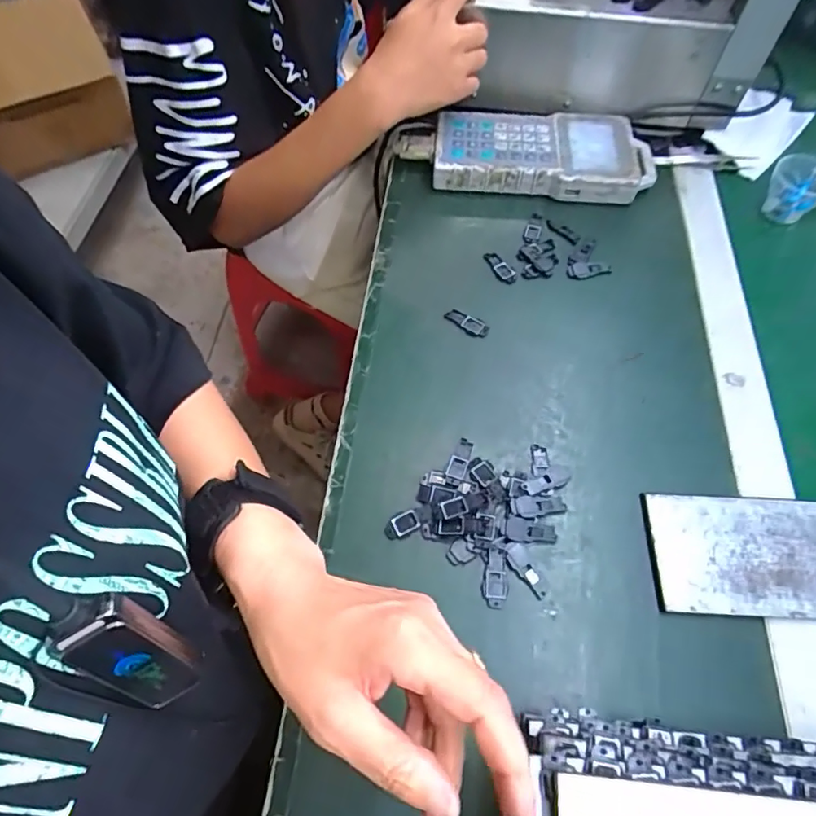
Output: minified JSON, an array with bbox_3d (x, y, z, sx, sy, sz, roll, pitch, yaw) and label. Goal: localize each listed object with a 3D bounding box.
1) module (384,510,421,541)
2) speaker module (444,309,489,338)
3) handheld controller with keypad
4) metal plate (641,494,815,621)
[{"bbox_3d":[-0.005,0.083,0.373,0.025,0.006,0.015,-26,63,-14],"label":"module"},{"bbox_3d":[0.051,-0.074,0.462,0.040,0.004,0.014,24,63,13],"label":"speaker module"},{"bbox_3d":[0.143,-0.265,0.554,0.228,0.037,0.107,6,60,3],"label":"handheld controller with keypad"},{"bbox_3d":[0.267,0.103,0.364,0.196,0.007,0.081,3,60,2],"label":"metal plate"}]

